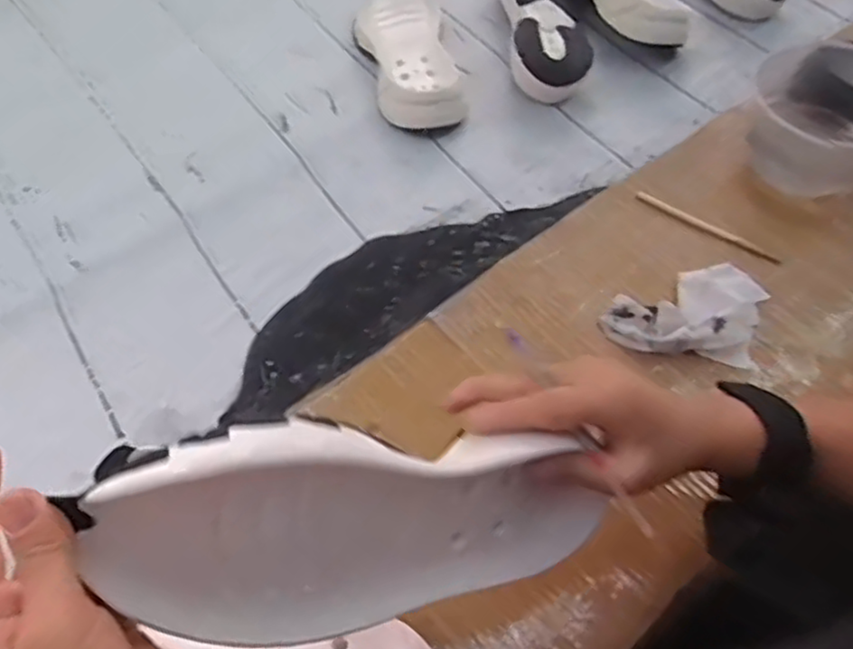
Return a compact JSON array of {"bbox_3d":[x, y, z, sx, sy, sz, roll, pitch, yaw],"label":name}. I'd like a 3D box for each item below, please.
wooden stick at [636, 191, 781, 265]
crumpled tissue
[{"bbox_3d":[0.243,-0.084,0.608,0.129,0.007,0.009,30,63,17],"label":"wooden stick"},{"bbox_3d":[0.204,-0.017,0.551,0.125,0.022,0.093,7,59,4],"label":"crumpled tissue"}]

